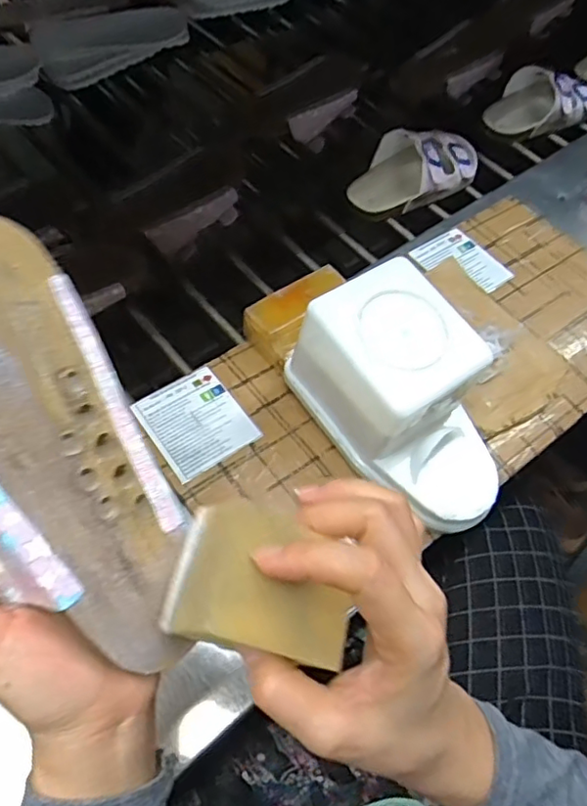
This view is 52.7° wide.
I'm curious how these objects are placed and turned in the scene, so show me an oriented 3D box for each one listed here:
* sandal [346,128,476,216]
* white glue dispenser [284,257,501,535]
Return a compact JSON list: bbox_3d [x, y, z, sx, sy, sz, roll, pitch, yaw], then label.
[{"bbox_3d":[0.148,-0.277,0.690,0.176,0.059,0.090,-21,60,-16],"label":"sandal"},{"bbox_3d":[0.087,-0.001,0.443,0.102,0.116,0.178,-28,63,-21],"label":"white glue dispenser"}]

